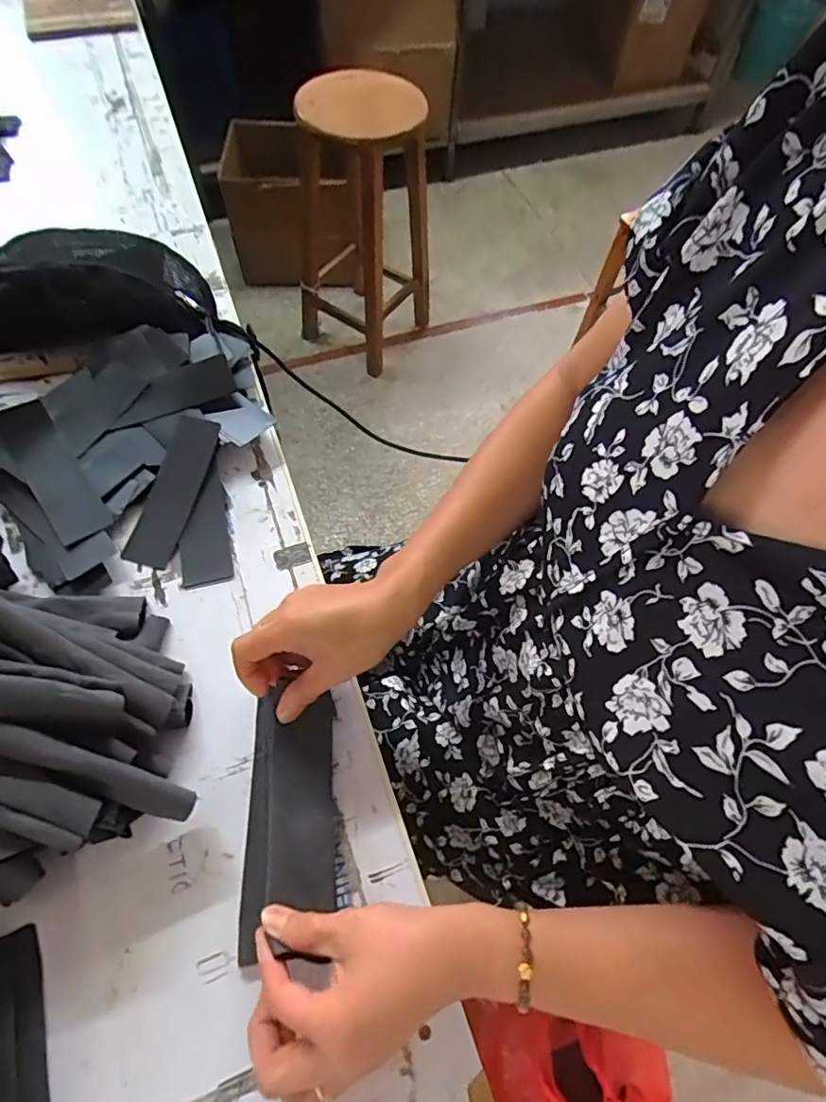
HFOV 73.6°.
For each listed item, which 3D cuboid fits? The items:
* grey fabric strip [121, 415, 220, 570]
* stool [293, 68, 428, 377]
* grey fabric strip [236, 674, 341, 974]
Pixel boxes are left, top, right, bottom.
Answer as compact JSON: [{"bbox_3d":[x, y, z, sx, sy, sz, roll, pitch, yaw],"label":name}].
[{"bbox_3d":[-0.227,-0.057,0.524,0.044,0.010,0.149,15,75,-1],"label":"grey fabric strip"},{"bbox_3d":[-0.145,-0.865,1.437,0.349,0.647,0.340,1,62,-3],"label":"stool"},{"bbox_3d":[-0.088,0.191,0.400,0.067,0.032,0.166,3,68,-2],"label":"grey fabric strip"}]

